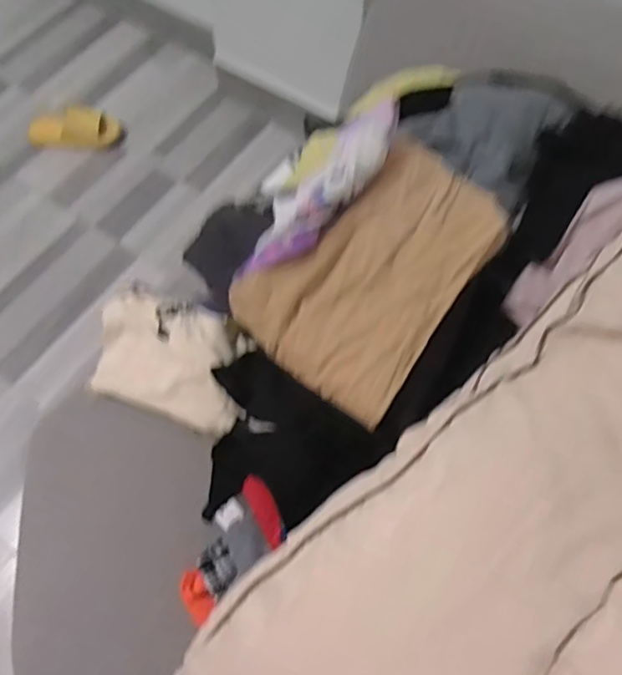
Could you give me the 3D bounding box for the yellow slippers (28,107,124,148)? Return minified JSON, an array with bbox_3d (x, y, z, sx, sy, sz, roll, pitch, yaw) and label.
[{"bbox_3d":[-0.629,-0.551,1.522,0.243,0.090,0.121,7,65,19],"label":"yellow slippers"}]

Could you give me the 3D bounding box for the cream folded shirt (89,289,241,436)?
[{"bbox_3d":[-0.178,0.017,0.727,0.217,0.049,0.150,19,67,10],"label":"cream folded shirt"}]

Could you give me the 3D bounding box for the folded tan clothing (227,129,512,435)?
[{"bbox_3d":[0.066,-0.072,0.567,0.167,0.040,0.267,34,71,16],"label":"folded tan clothing"}]

